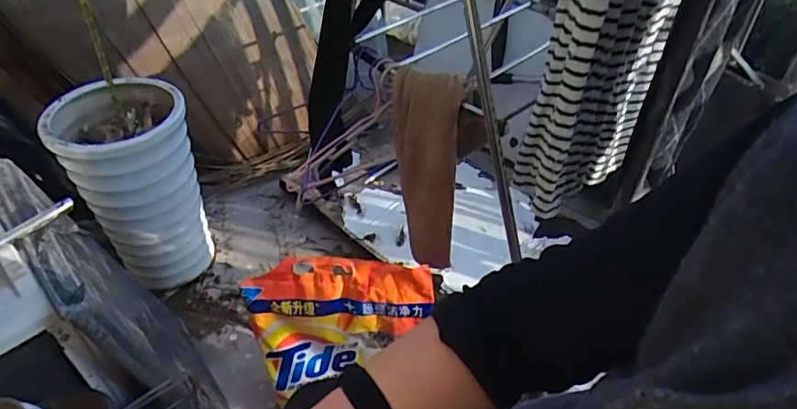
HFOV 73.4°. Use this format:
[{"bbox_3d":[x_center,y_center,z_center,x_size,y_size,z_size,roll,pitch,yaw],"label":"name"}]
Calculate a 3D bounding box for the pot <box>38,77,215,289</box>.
[{"bbox_3d":[-0.588,-0.036,1.244,0.262,0.430,0.232,-25,47,-25],"label":"pot"}]

